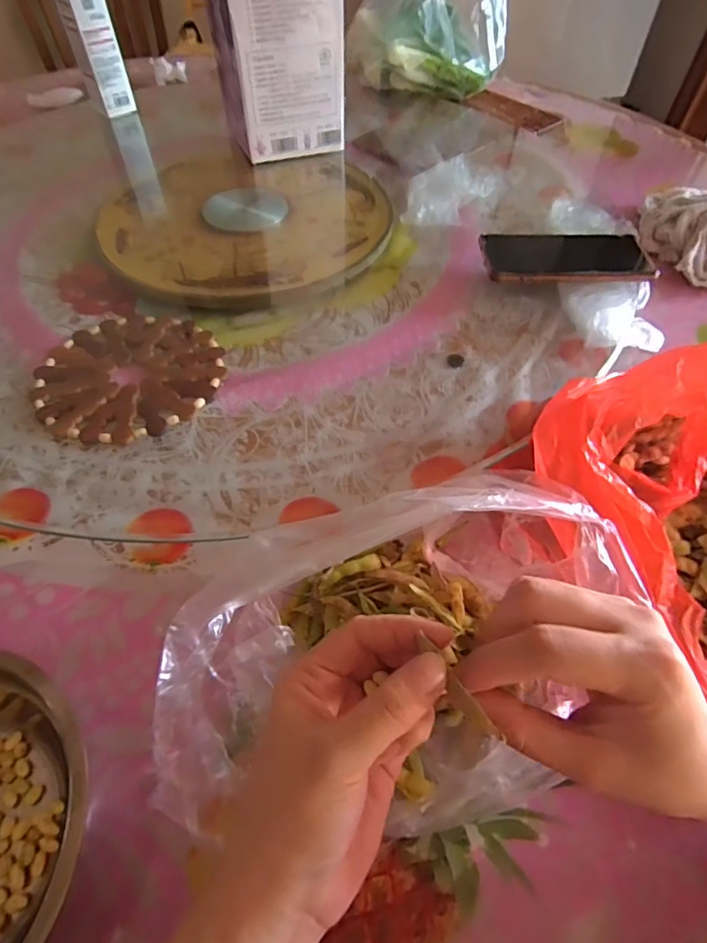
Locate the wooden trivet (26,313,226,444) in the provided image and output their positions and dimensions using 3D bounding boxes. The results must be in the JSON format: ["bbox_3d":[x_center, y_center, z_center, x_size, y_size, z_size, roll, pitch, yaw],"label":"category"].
[{"bbox_3d":[-0.196,-0.086,0.437,0.153,0.007,0.153,-28,59,-20],"label":"wooden trivet"}]

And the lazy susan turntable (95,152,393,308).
[{"bbox_3d":[-0.120,-0.290,0.573,0.314,0.025,0.311,5,54,2],"label":"lazy susan turntable"}]

